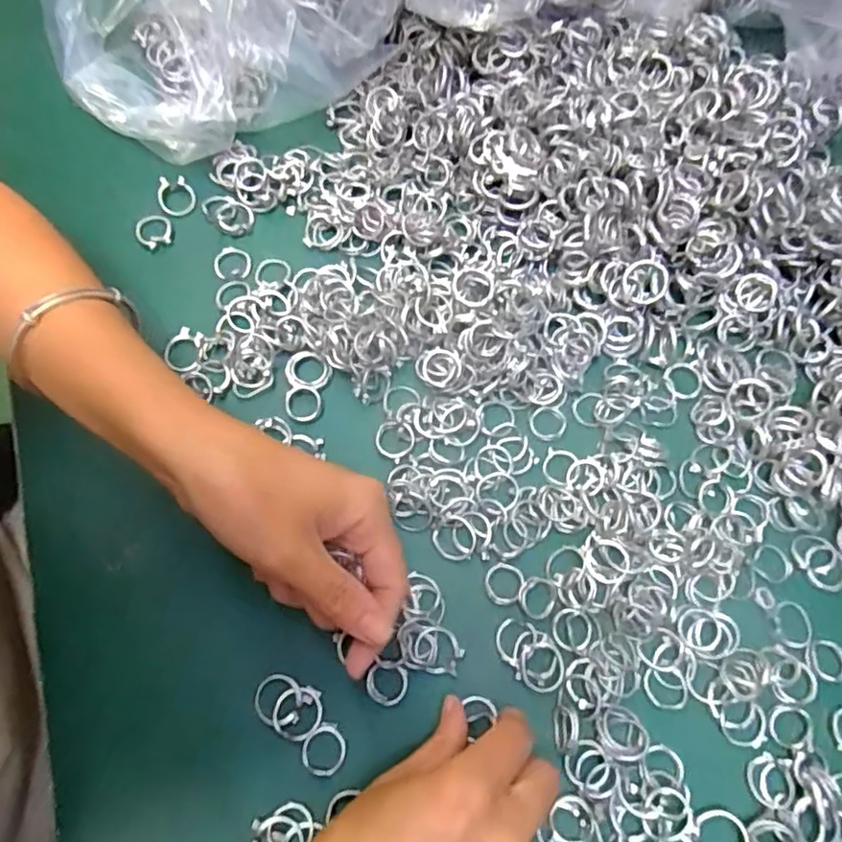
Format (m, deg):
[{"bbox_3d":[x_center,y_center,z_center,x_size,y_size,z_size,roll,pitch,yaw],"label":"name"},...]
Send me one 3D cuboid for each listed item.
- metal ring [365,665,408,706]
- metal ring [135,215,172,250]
[{"bbox_3d":[-0.016,0.123,0.304,0.019,0.004,0.018,1,69,-2],"label":"metal ring"},{"bbox_3d":[-0.162,-0.116,0.397,0.020,0.007,0.026,-25,72,-11],"label":"metal ring"}]

